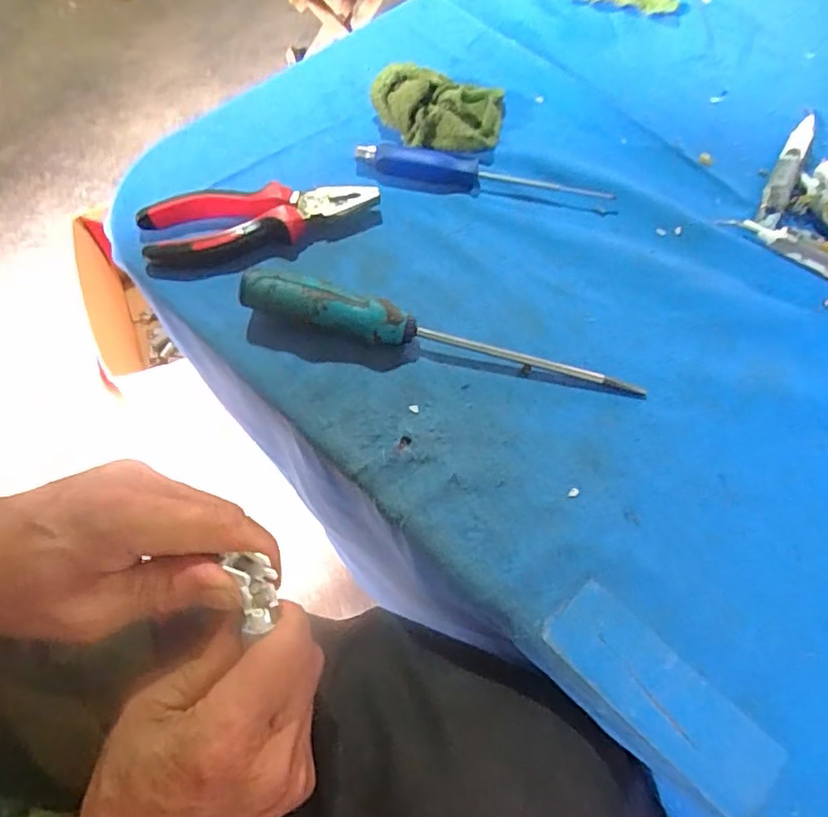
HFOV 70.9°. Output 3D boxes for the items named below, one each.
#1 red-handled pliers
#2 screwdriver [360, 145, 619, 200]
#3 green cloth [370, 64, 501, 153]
[{"bbox_3d":[-0.105,-0.127,0.400,0.157,0.021,0.054,-8,63,-5],"label":"red-handled pliers"},{"bbox_3d":[0.051,-0.172,0.430,0.189,0.017,0.022,10,62,4],"label":"screwdriver"},{"bbox_3d":[0.019,-0.234,0.448,0.101,0.037,0.064,5,62,1],"label":"green cloth"}]

